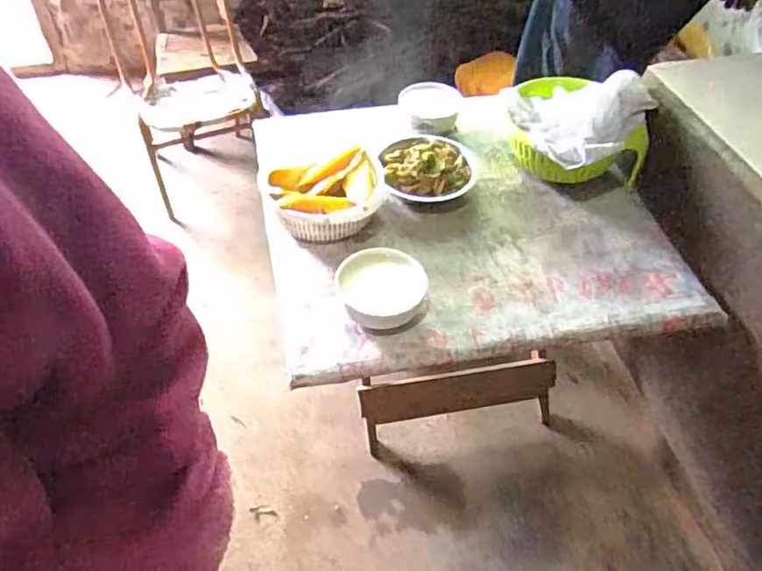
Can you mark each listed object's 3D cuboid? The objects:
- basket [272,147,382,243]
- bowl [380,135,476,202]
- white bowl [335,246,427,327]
[{"bbox_3d":[-0.095,-0.155,1.043,0.196,0.072,0.183,-3,47,-5],"label":"basket"},{"bbox_3d":[0.085,-0.211,1.108,0.167,0.056,0.164,1,47,-1],"label":"bowl"},{"bbox_3d":[0.003,0.001,0.931,0.116,0.059,0.123,1,47,-1],"label":"white bowl"}]

